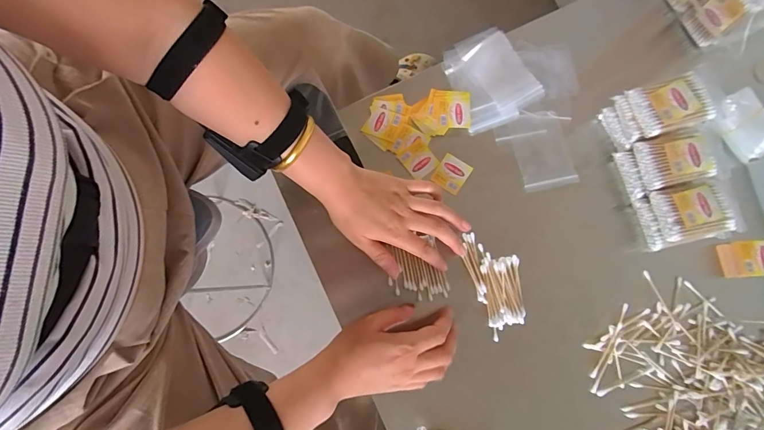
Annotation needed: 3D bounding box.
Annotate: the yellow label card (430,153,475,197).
[{"bbox_3d":[0.089,-0.053,0.494,0.039,0.004,0.043,34,82,6],"label":"yellow label card"}]

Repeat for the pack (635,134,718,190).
[{"bbox_3d":[0.333,-0.063,0.441,0.072,0.018,0.056,-13,80,-2],"label":"pack"}]

